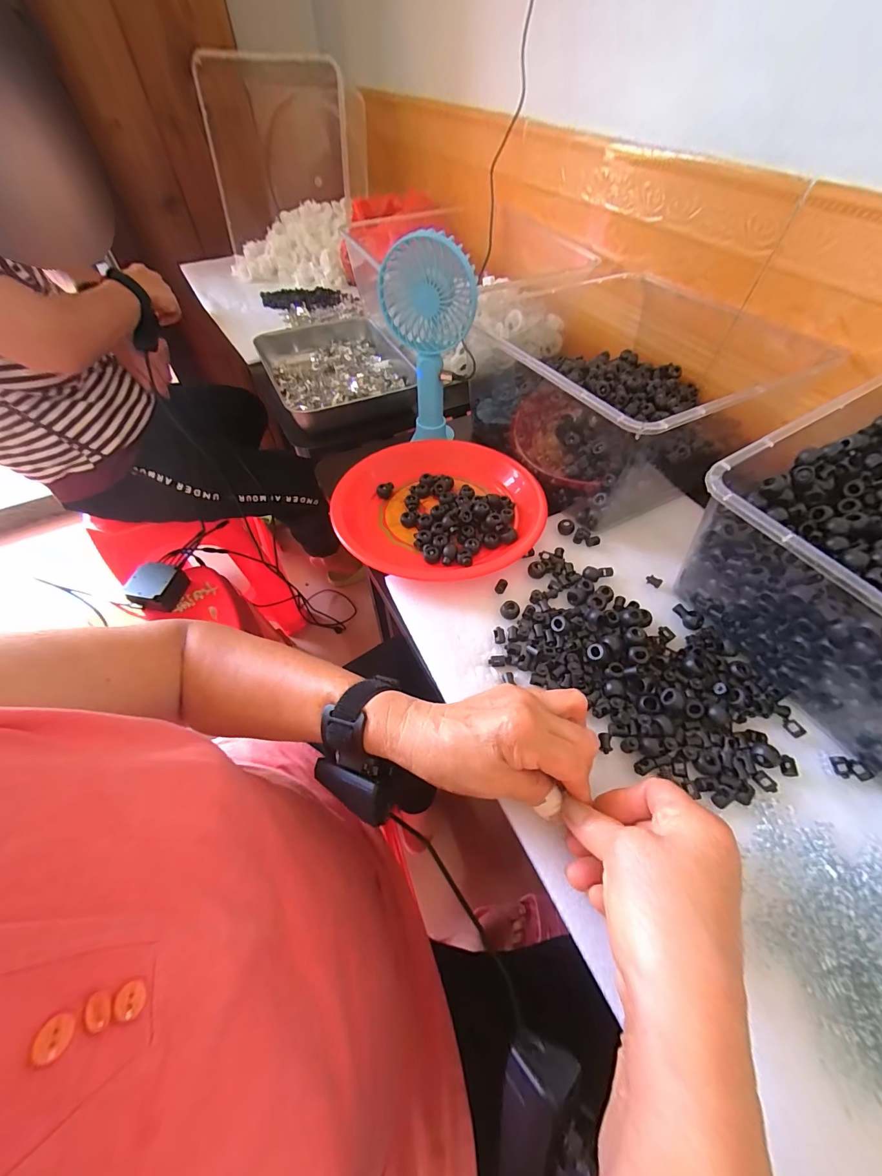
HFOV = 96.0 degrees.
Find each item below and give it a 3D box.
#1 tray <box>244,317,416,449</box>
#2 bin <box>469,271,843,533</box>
[{"bbox_3d":[-0.160,-0.327,0.626,0.213,0.058,0.272,-18,58,-11],"label":"tray"},{"bbox_3d":[0.196,-0.276,0.513,0.289,0.119,0.371,-24,59,-16],"label":"bin"}]

